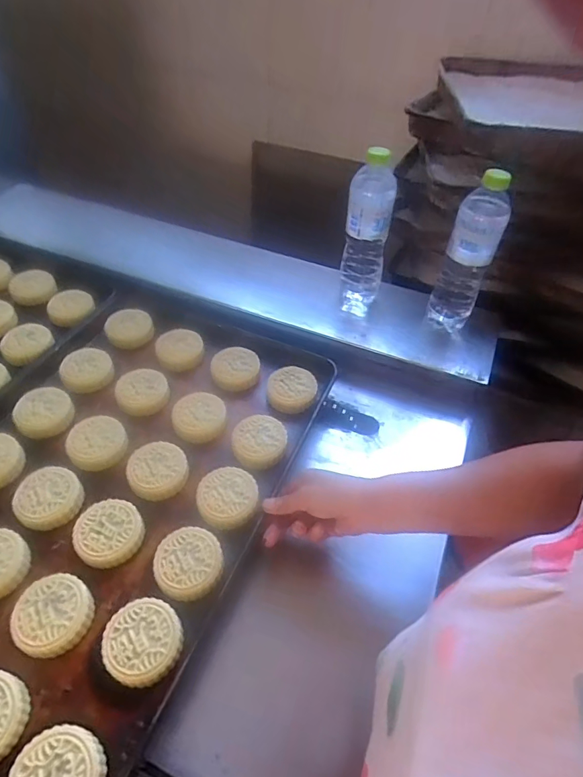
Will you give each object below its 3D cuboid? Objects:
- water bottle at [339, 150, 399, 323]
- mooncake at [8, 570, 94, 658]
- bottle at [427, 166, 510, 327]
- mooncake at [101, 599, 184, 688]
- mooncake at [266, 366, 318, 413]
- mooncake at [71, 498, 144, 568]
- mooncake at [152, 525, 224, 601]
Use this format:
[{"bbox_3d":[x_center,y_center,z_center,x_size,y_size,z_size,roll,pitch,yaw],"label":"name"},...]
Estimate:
[{"bbox_3d":[0.111,-0.218,0.680,0.065,0.224,0.078,5,48,4],"label":"water bottle"},{"bbox_3d":[-0.232,0.222,0.452,0.069,0.028,0.071,0,48,0],"label":"mooncake"},{"bbox_3d":[0.249,-0.183,0.652,0.066,0.228,0.065,16,49,14],"label":"bottle"},{"bbox_3d":[-0.141,0.242,0.440,0.071,0.025,0.070,0,48,0],"label":"mooncake"},{"bbox_3d":[0.001,0.000,0.656,0.068,0.022,0.069,3,48,3],"label":"mooncake"},{"bbox_3d":[-0.201,0.160,0.507,0.070,0.026,0.069,0,48,0],"label":"mooncake"},{"bbox_3d":[-0.109,0.185,0.489,0.069,0.022,0.071,0,48,0],"label":"mooncake"}]

